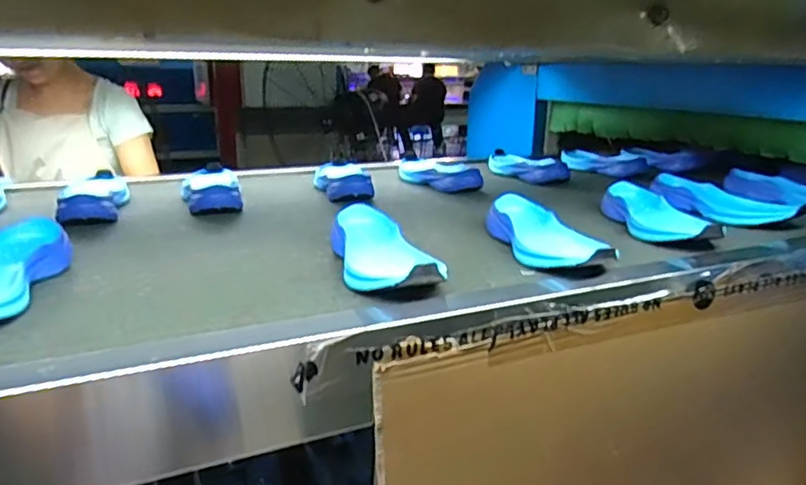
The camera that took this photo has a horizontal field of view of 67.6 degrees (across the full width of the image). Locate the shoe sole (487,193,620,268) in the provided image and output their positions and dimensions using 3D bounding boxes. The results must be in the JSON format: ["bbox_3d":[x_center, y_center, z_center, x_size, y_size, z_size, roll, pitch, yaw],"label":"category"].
[{"bbox_3d":[0.168,-0.015,0.719,0.087,0.051,0.211,-1,14,-9],"label":"shoe sole"}]

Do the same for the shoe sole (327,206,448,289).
[{"bbox_3d":[-0.025,0.008,0.643,0.087,0.049,0.225,-3,14,-16],"label":"shoe sole"}]

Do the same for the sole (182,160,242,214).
[{"bbox_3d":[-0.307,-0.088,0.971,0.086,0.047,0.235,-4,14,-19],"label":"sole"}]

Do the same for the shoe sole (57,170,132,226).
[{"bbox_3d":[-0.465,-0.070,0.913,0.087,0.043,0.234,-5,15,-24],"label":"shoe sole"}]

